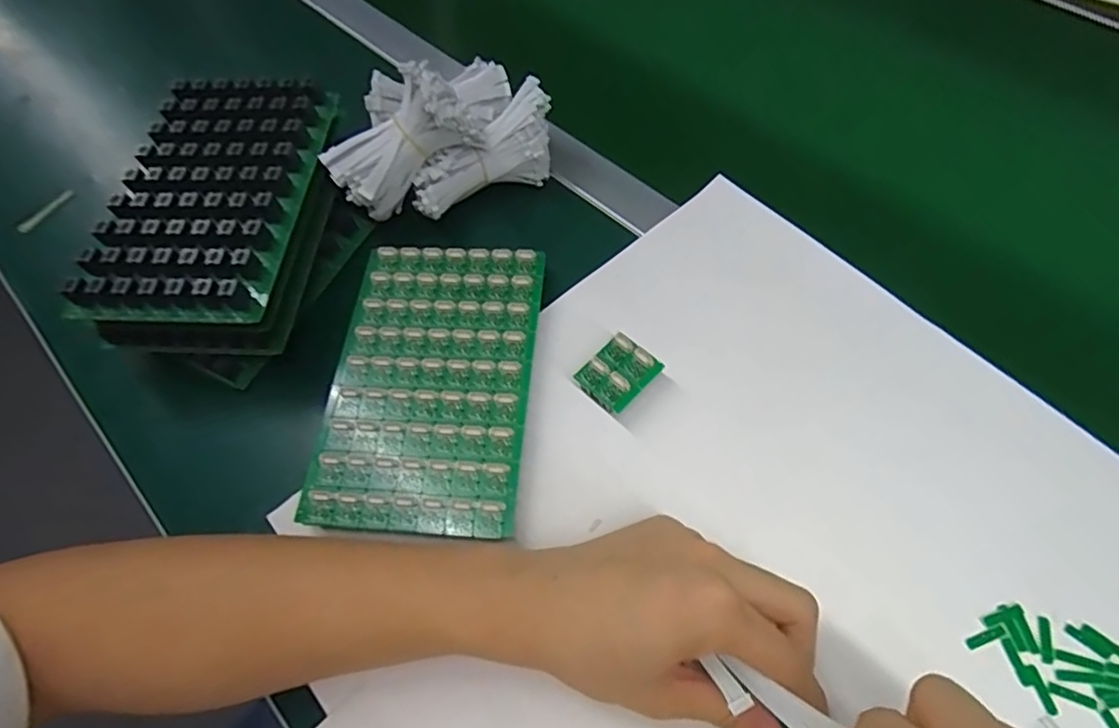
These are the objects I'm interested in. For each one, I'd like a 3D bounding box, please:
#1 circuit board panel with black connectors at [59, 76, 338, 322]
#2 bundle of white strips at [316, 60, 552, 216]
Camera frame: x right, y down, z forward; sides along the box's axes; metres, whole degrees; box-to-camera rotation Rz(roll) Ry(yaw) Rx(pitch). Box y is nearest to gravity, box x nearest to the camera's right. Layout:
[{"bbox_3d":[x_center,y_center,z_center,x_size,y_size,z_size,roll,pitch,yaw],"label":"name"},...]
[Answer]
[{"bbox_3d":[-0.219,-0.111,0.380,0.111,0.022,0.180,3,62,5],"label":"circuit board panel with black connectors"},{"bbox_3d":[-0.104,-0.145,0.405,0.096,0.056,0.039,-40,65,8],"label":"bundle of white strips"}]

